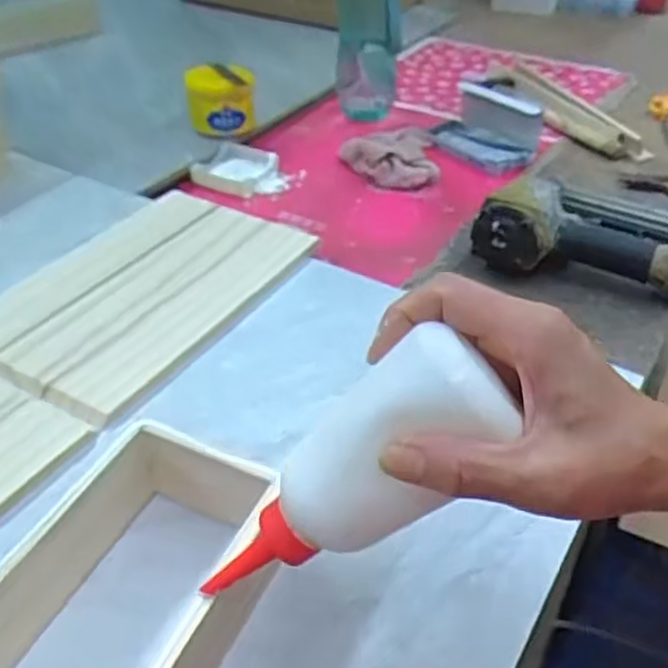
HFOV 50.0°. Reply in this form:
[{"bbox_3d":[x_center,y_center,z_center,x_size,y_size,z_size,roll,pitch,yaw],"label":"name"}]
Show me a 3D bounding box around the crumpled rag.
[{"bbox_3d":[0.064,-0.213,0.830,0.106,0.021,0.153,2,40,-1],"label":"crumpled rag"}]

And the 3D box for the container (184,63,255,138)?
[{"bbox_3d":[-0.134,-0.274,0.843,0.078,0.069,0.077,-5,40,-8],"label":"container"}]

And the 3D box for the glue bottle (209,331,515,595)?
[{"bbox_3d":[0.004,0.059,0.296,0.047,0.151,0.043,27,24,-37],"label":"glue bottle"}]

